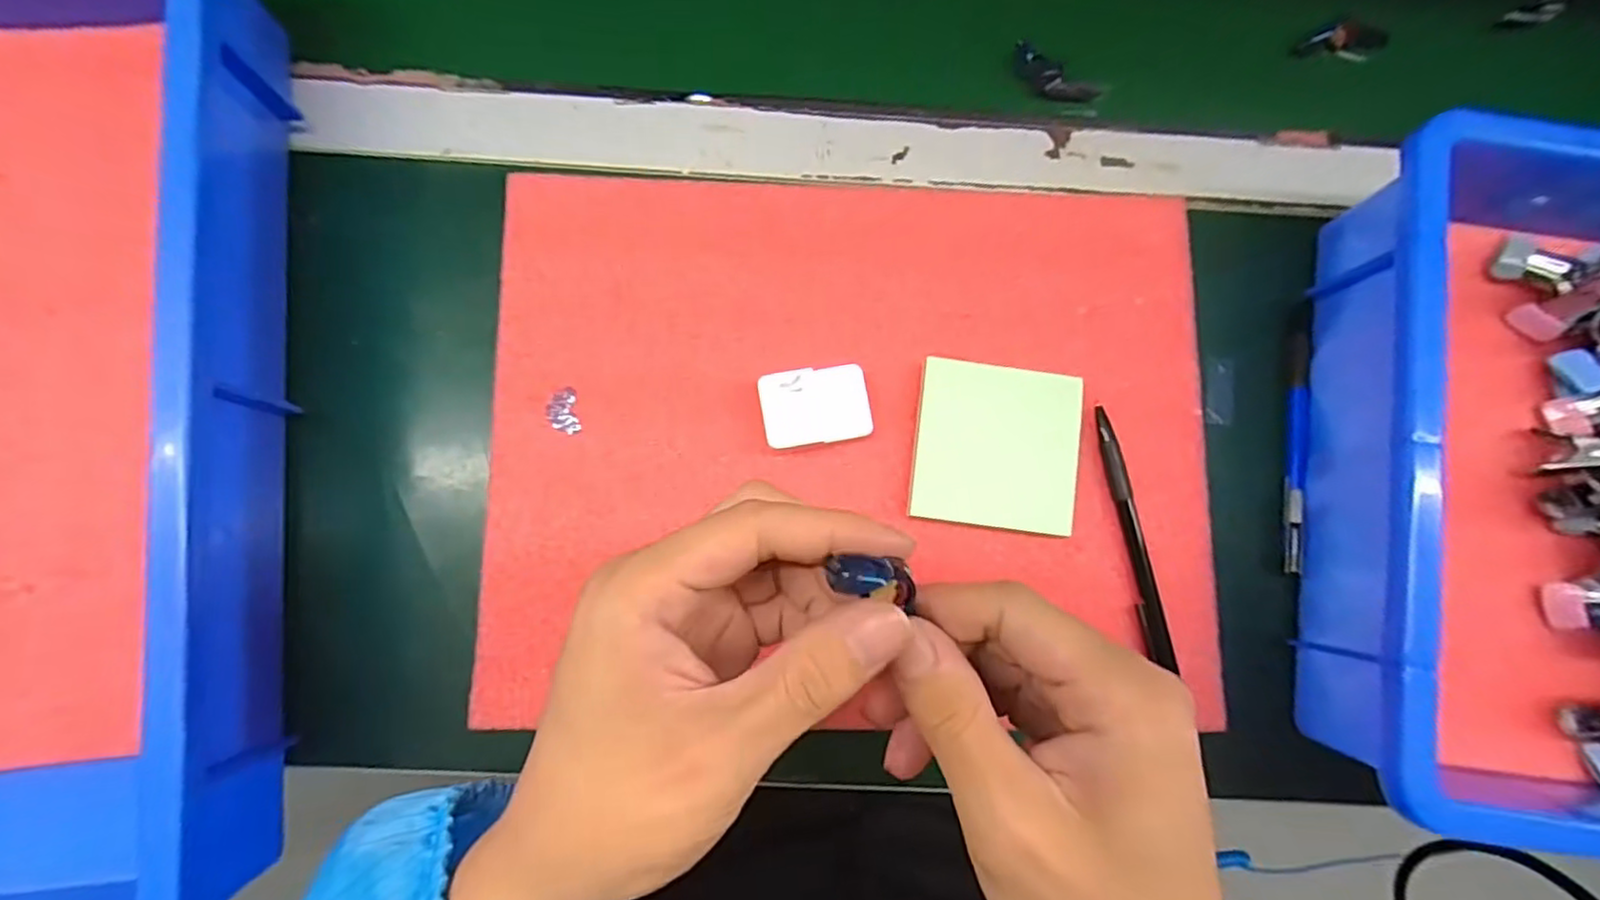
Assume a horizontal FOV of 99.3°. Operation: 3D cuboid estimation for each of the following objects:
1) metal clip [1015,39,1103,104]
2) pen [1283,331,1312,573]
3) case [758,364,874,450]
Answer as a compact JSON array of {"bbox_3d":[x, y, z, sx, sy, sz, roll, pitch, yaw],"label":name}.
[{"bbox_3d":[0.135,-0.199,0.364,0.051,0.013,0.019,31,81,2],"label":"metal clip"},{"bbox_3d":[0.251,0.000,0.342,0.010,0.009,0.120,6,81,-2],"label":"pen"},{"bbox_3d":[0.007,-0.020,0.324,0.050,0.021,0.035,-9,82,-4],"label":"case"}]

